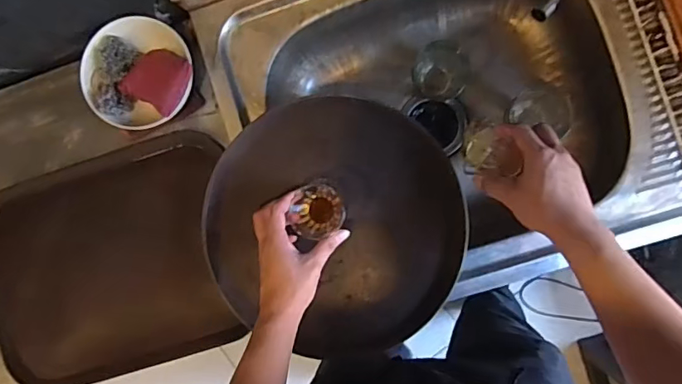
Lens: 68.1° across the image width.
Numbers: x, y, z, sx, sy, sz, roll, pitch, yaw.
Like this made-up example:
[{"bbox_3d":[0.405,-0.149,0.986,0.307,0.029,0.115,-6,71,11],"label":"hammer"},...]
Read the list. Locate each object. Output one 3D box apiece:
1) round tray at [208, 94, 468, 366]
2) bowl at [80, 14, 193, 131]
[{"bbox_3d":[-0.010,0.044,0.672,0.330,0.030,0.331,0,90,5],"label":"round tray"},{"bbox_3d":[-0.271,-0.163,0.678,0.146,0.048,0.143,0,90,5],"label":"bowl"}]

